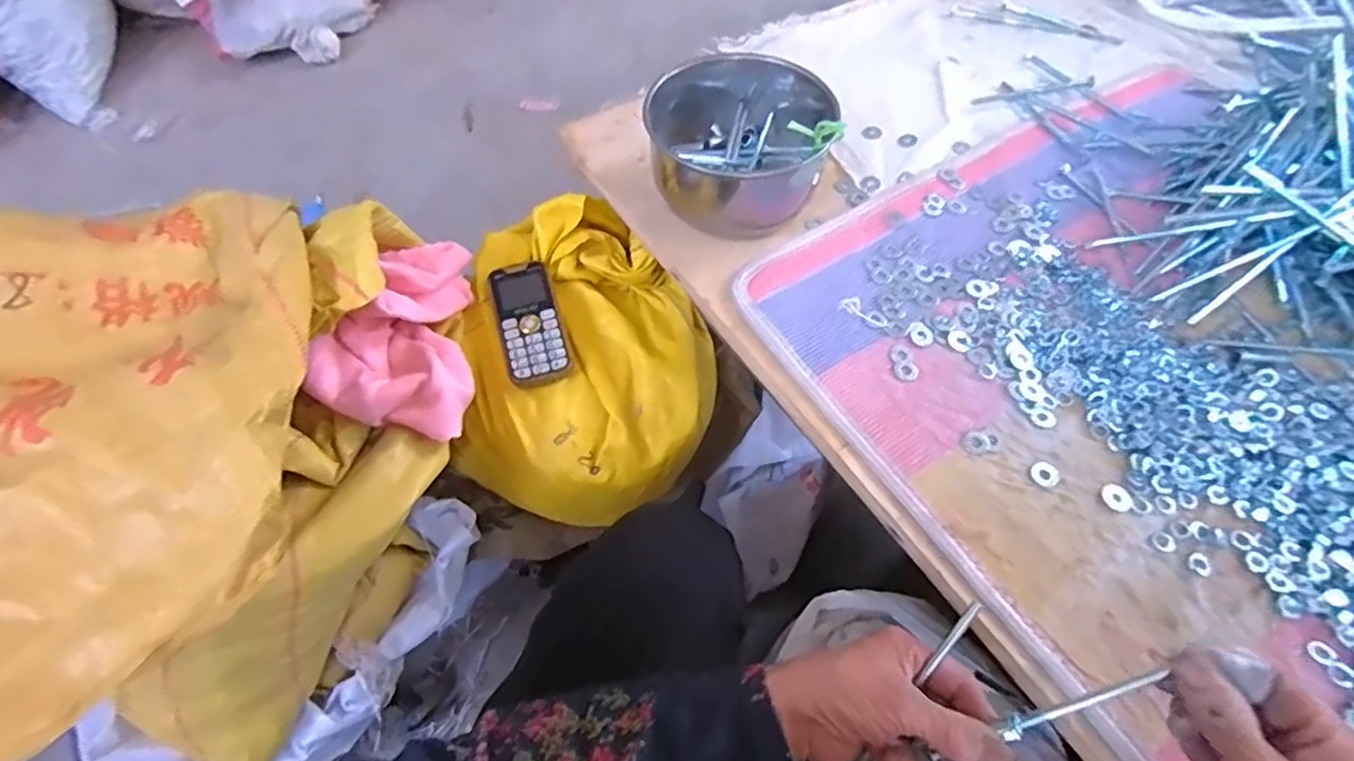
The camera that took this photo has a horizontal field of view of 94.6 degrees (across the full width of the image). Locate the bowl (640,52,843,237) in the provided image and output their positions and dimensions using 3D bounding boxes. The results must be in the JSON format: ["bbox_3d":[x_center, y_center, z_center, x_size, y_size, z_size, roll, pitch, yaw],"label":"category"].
[{"bbox_3d":[0.055,-0.213,0.558,0.153,0.098,0.145,0,59,0],"label":"bowl"}]

